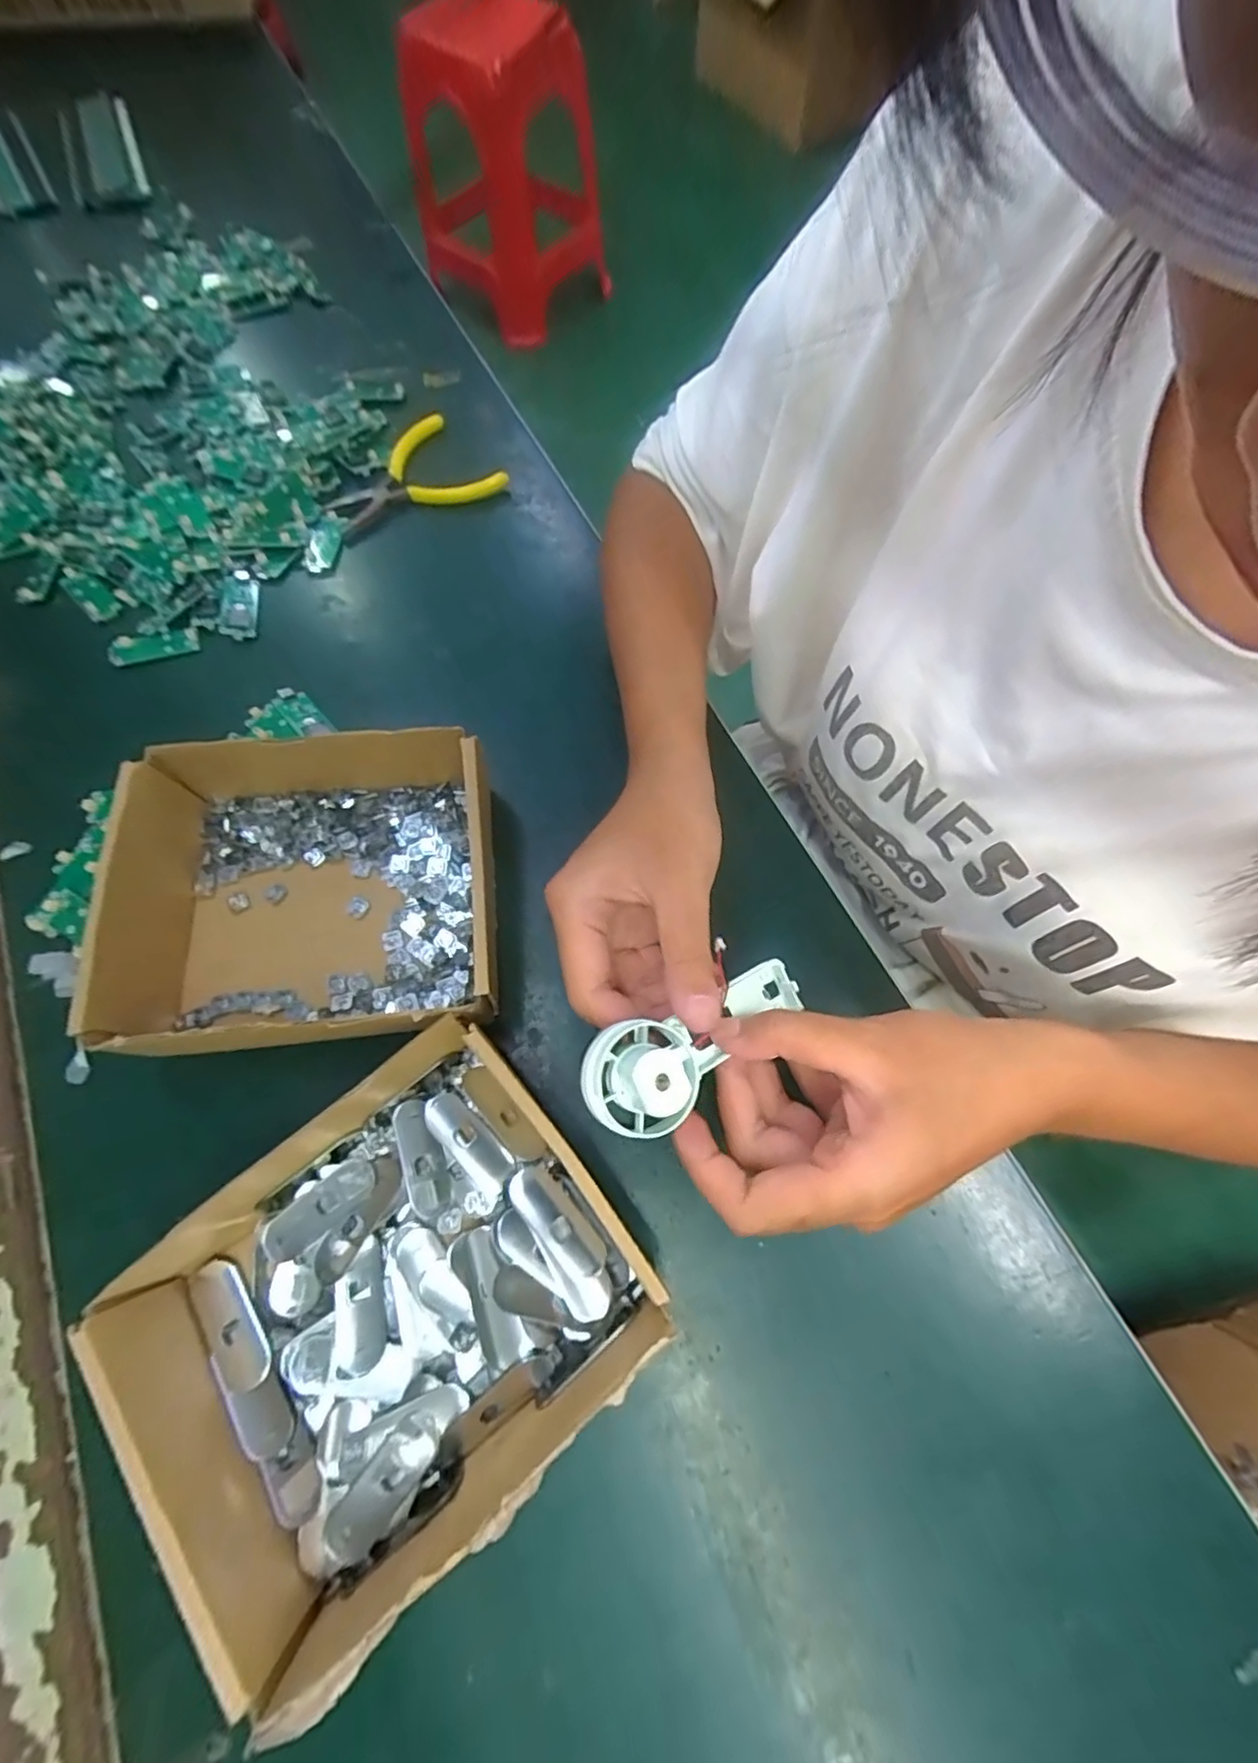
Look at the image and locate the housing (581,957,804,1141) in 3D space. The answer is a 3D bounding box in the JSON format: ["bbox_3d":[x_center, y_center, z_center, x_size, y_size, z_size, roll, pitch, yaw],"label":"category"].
[{"bbox_3d":[0.025,0.058,0.231,0.093,0.025,0.036,-22,68,-36],"label":"housing"}]

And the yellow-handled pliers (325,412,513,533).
[{"bbox_3d":[-0.155,-0.283,0.437,0.114,0.018,0.081,-41,75,-16],"label":"yellow-handled pliers"}]

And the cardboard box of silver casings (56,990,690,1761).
[{"bbox_3d":[-0.094,0.157,0.241,0.167,0.053,0.152,-37,73,-15],"label":"cardboard box of silver casings"}]

